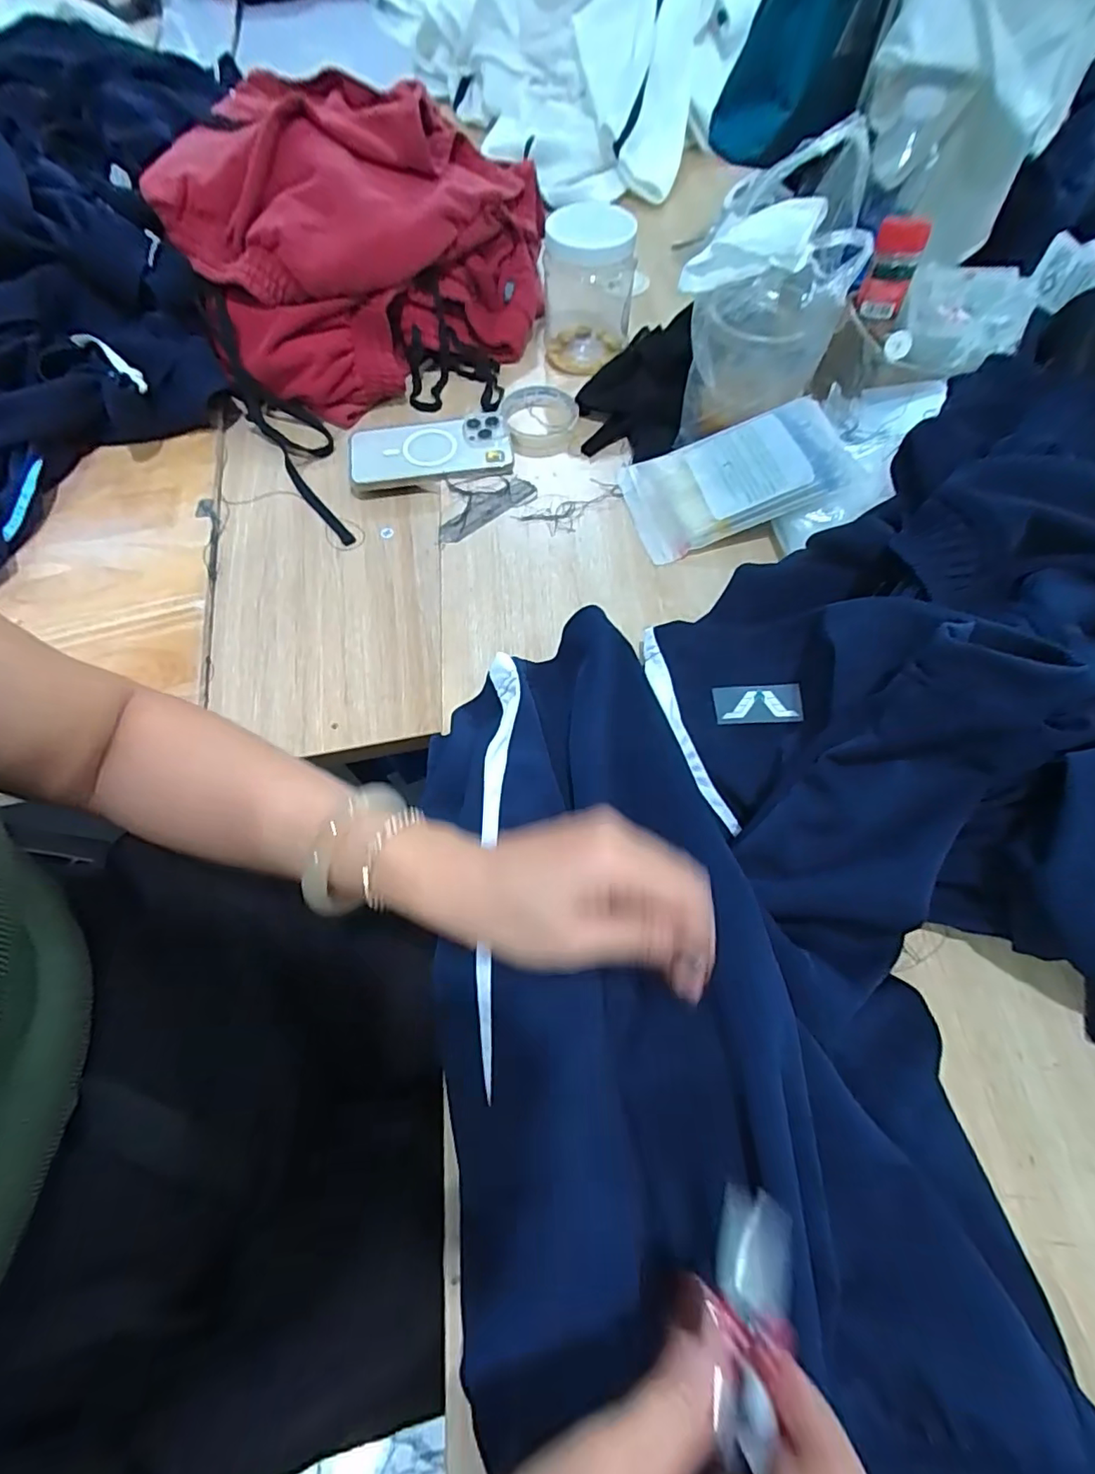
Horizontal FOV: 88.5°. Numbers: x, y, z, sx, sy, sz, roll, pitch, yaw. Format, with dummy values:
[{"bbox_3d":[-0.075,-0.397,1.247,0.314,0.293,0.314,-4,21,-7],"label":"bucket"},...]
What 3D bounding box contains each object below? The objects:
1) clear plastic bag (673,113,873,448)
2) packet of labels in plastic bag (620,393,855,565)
[{"bbox_3d":[0.177,-0.357,0.472,0.126,0.190,0.089,12,63,9],"label":"clear plastic bag"},{"bbox_3d":[0.157,-0.223,0.484,0.173,0.027,0.110,-20,65,12],"label":"packet of labels in plastic bag"}]

